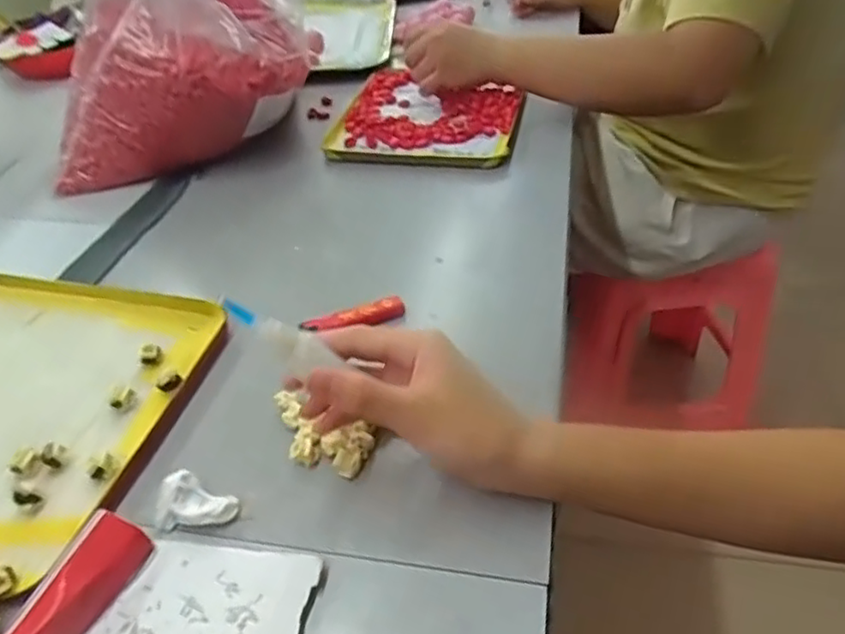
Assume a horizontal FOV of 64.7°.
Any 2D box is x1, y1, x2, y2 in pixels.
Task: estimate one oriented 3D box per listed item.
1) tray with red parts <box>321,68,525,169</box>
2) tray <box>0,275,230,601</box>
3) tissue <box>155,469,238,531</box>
[{"bbox_3d":[0.010,-0.241,0.778,0.203,0.021,0.226,5,41,11],"label":"tray with red parts"},{"bbox_3d":[-0.286,0.060,0.450,0.234,0.032,0.232,7,41,13],"label":"tray"},{"bbox_3d":[-0.126,0.103,0.375,0.042,0.016,0.027,1,40,7],"label":"tissue"}]

